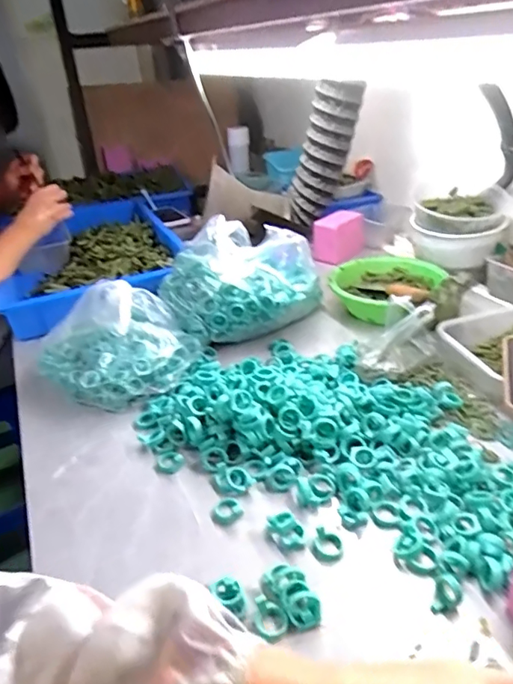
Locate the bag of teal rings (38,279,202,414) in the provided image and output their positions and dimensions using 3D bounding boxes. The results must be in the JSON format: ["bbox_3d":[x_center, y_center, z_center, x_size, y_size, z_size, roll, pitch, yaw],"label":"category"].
[{"bbox_3d":[-0.203,0.000,0.737,0.233,0.121,0.148,-11,33,-12],"label":"bag of teal rings"}]

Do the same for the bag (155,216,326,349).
[{"bbox_3d":[-0.024,-0.099,0.829,0.257,0.173,0.159,-1,32,3],"label":"bag"}]

